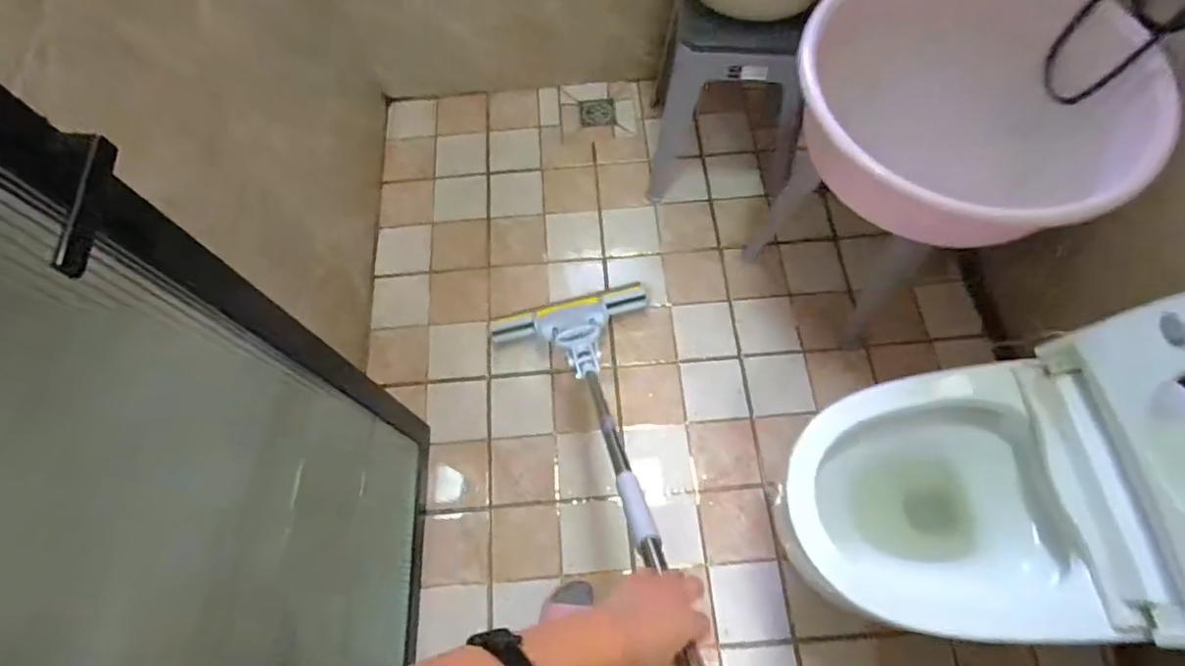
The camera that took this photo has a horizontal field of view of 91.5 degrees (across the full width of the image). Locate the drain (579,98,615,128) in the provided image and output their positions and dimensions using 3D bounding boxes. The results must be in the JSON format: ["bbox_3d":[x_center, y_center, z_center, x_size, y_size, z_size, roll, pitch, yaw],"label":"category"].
[{"bbox_3d":[0.015,-0.647,1.698,0.099,0.008,0.098,-4,69,1],"label":"drain"}]

